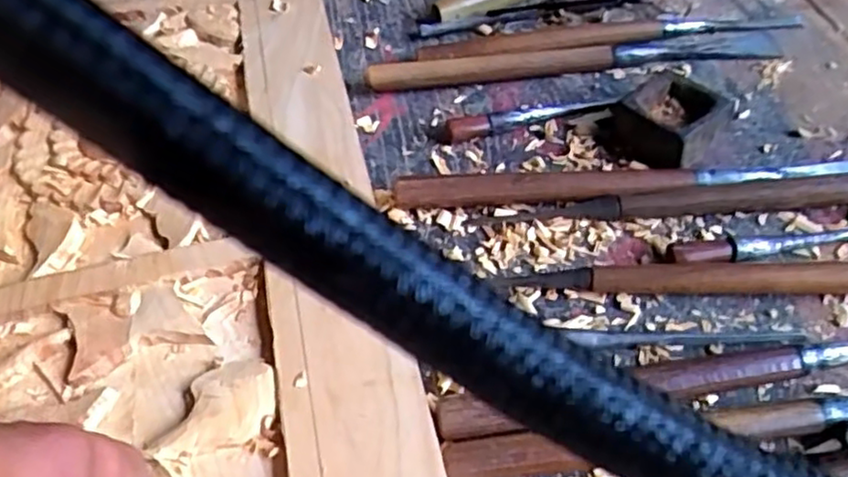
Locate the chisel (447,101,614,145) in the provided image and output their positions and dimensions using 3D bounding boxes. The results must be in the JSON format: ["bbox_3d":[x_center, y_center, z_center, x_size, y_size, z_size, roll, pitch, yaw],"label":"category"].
[{"bbox_3d":[0.063,-0.073,0.412,0.098,0.010,0.012,-10,50,-3],"label":"chisel"}]

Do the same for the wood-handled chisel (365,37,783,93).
[{"bbox_3d":[0.095,-0.114,0.439,0.254,0.017,0.016,-5,49,1],"label":"wood-handled chisel"}]

